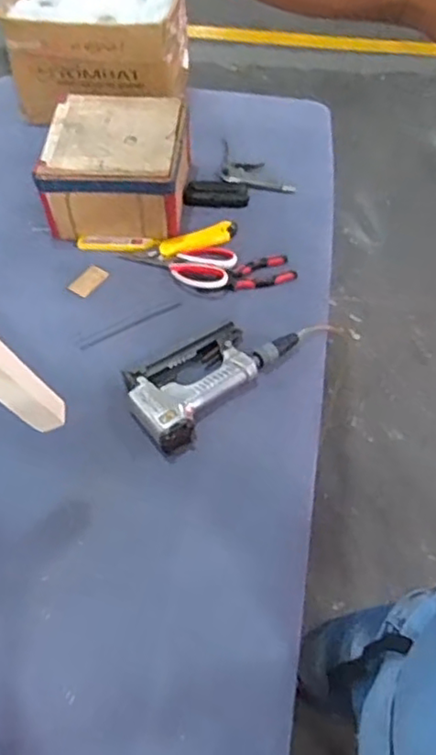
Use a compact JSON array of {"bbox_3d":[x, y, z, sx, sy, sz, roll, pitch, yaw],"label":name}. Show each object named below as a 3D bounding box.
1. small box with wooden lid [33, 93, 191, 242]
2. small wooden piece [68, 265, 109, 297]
[{"bbox_3d":[-0.161,-0.353,1.061,0.222,0.134,0.213,4,52,2],"label":"small box with wooden lid"},{"bbox_3d":[-0.205,-0.154,0.999,0.039,0.007,0.063,28,57,19],"label":"small wooden piece"}]

